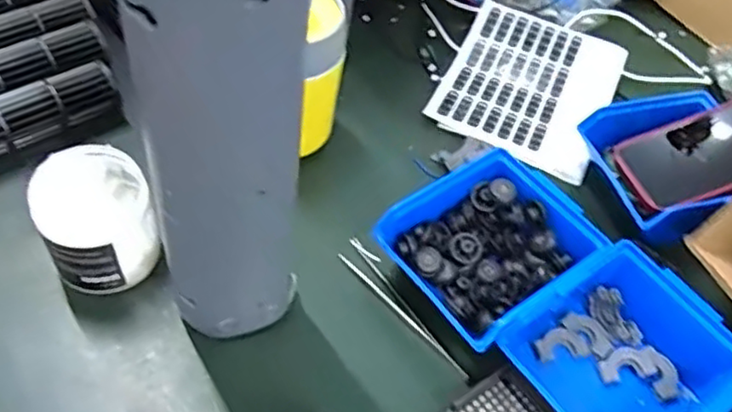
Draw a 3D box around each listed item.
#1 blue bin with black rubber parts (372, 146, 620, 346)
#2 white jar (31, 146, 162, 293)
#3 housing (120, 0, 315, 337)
[{"bbox_3d":[0.094,0.034,0.490,0.140,0.058,0.118,-28,58,-25],"label":"blue bin with black rubber parts"},{"bbox_3d":[-0.187,0.013,0.462,0.068,0.089,0.071,-11,56,-17],"label":"white jar"},{"bbox_3d":[-0.068,-0.029,0.361,0.085,0.312,0.079,5,51,-1],"label":"housing"}]

